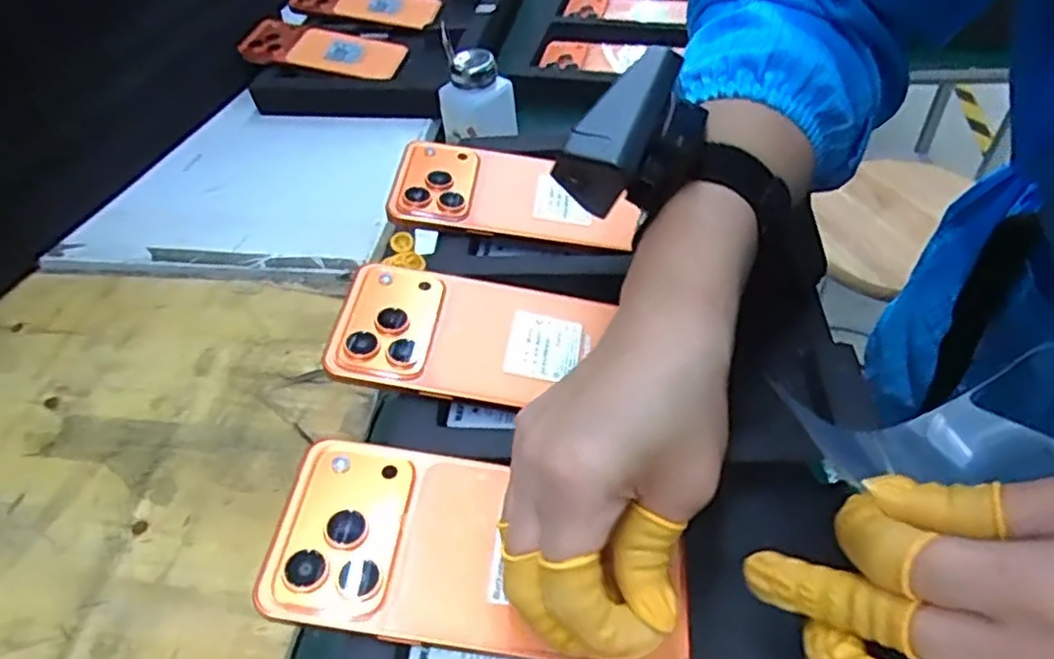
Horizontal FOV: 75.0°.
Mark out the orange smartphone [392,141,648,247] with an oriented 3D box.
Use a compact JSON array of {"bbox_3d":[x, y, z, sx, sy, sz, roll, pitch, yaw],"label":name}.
[{"bbox_3d":[-0.008,-0.088,0.437,0.149,0.007,0.078,8,52,-1],"label":"orange smartphone"}]

